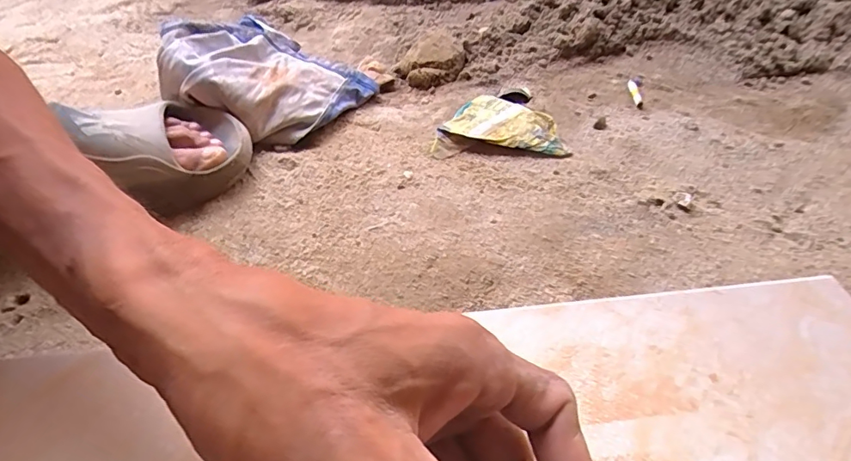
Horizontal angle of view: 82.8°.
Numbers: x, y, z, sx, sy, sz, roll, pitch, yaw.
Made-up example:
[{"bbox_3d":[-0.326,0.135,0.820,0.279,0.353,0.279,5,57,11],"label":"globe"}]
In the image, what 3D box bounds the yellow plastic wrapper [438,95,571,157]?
[{"bbox_3d":[0.091,-0.109,0.522,0.125,0.019,0.094,16,46,21],"label":"yellow plastic wrapper"}]

